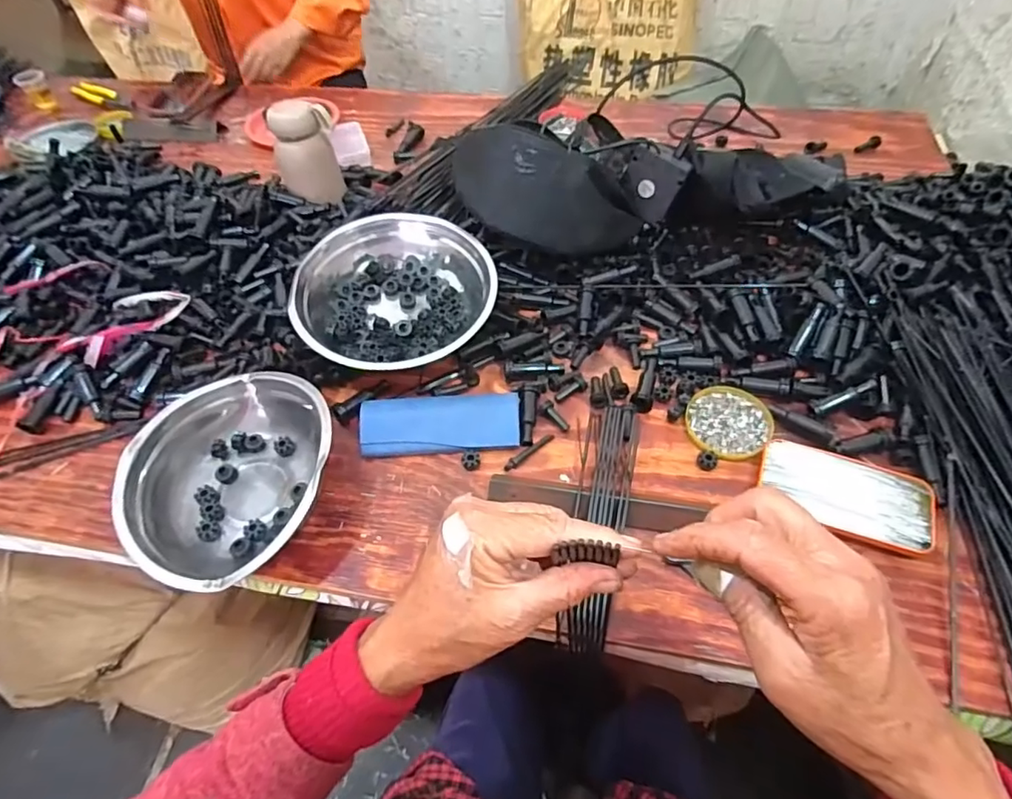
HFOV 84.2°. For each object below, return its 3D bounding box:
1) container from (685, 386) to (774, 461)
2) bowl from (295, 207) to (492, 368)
[{"bbox_3d":[0.227,0.023,0.573,0.080,0.012,0.088,-1,54,2],"label":"container"},{"bbox_3d":[-0.126,-0.117,0.643,0.218,0.094,0.202,-28,75,-10],"label":"bowl"}]

